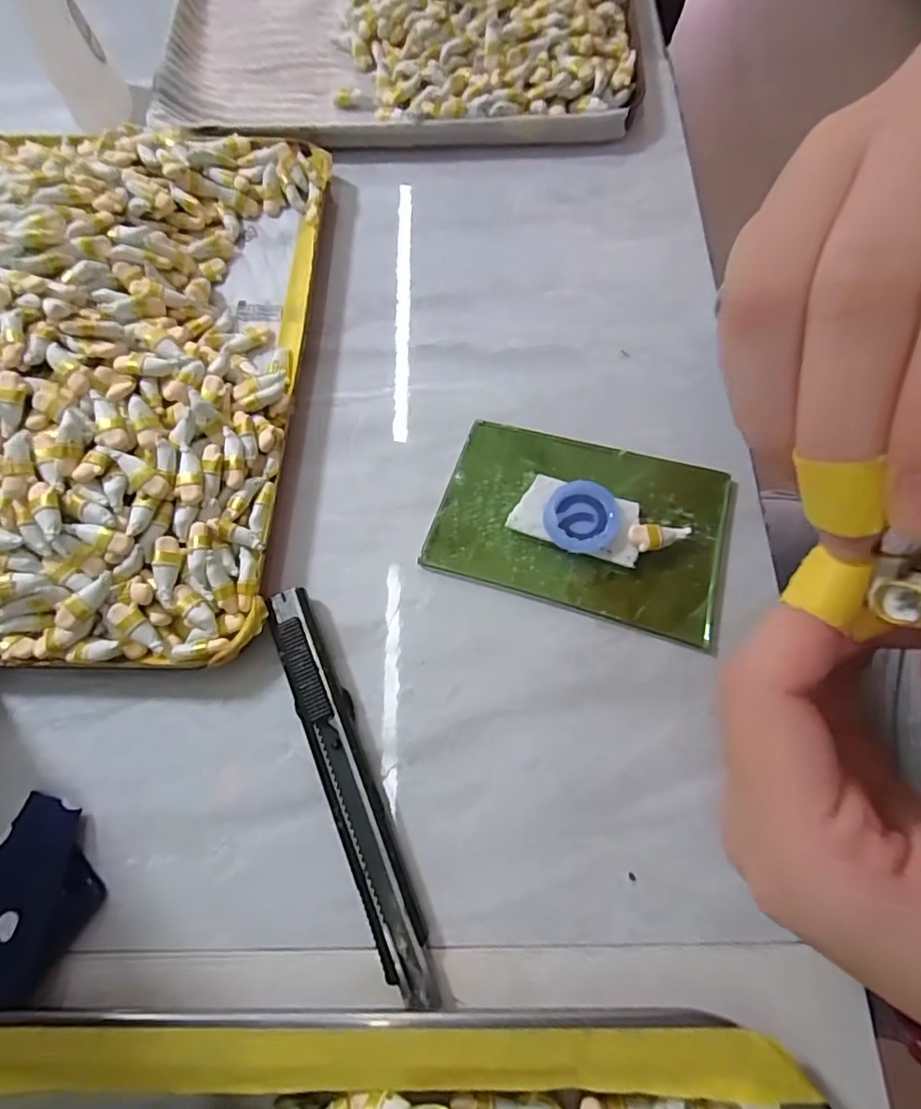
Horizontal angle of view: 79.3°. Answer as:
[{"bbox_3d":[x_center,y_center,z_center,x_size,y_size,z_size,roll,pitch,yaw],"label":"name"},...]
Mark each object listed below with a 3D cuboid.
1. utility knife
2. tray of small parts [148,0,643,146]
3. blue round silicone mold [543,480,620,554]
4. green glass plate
[{"bbox_3d":[-0.037,0.072,0.180,0.016,0.010,0.129,-23,73,-7],"label":"utility knife"},{"bbox_3d":[-0.031,-0.309,0.296,0.234,0.032,0.230,-1,72,0],"label":"tray of small parts"},{"bbox_3d":[0.044,-0.014,0.204,0.026,0.006,0.027,0,72,1],"label":"blue round silicone mold"},{"bbox_3d":[0.046,-0.012,0.206,0.104,0.011,0.066,16,73,6],"label":"green glass plate"}]

